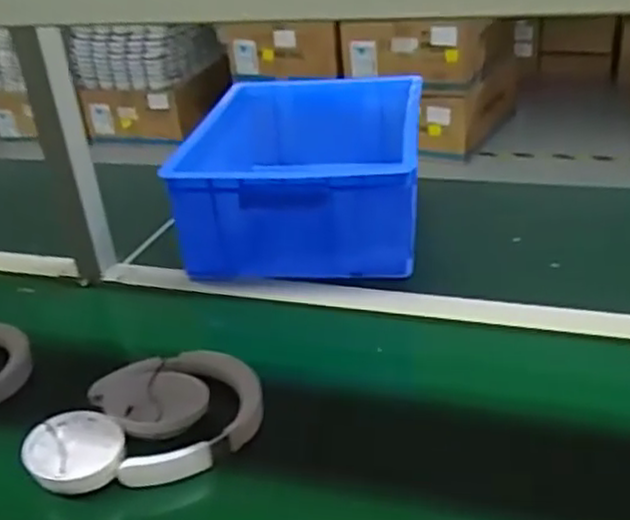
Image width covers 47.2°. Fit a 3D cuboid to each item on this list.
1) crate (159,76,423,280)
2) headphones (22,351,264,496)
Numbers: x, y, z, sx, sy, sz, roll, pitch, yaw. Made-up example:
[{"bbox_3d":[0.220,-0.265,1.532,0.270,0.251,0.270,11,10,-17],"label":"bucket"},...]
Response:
[{"bbox_3d":[-0.006,-0.131,1.022,0.298,0.139,0.385,0,29,9],"label":"crate"},{"bbox_3d":[-0.157,0.144,0.671,0.207,0.039,0.138,-13,29,-14],"label":"headphones"}]

